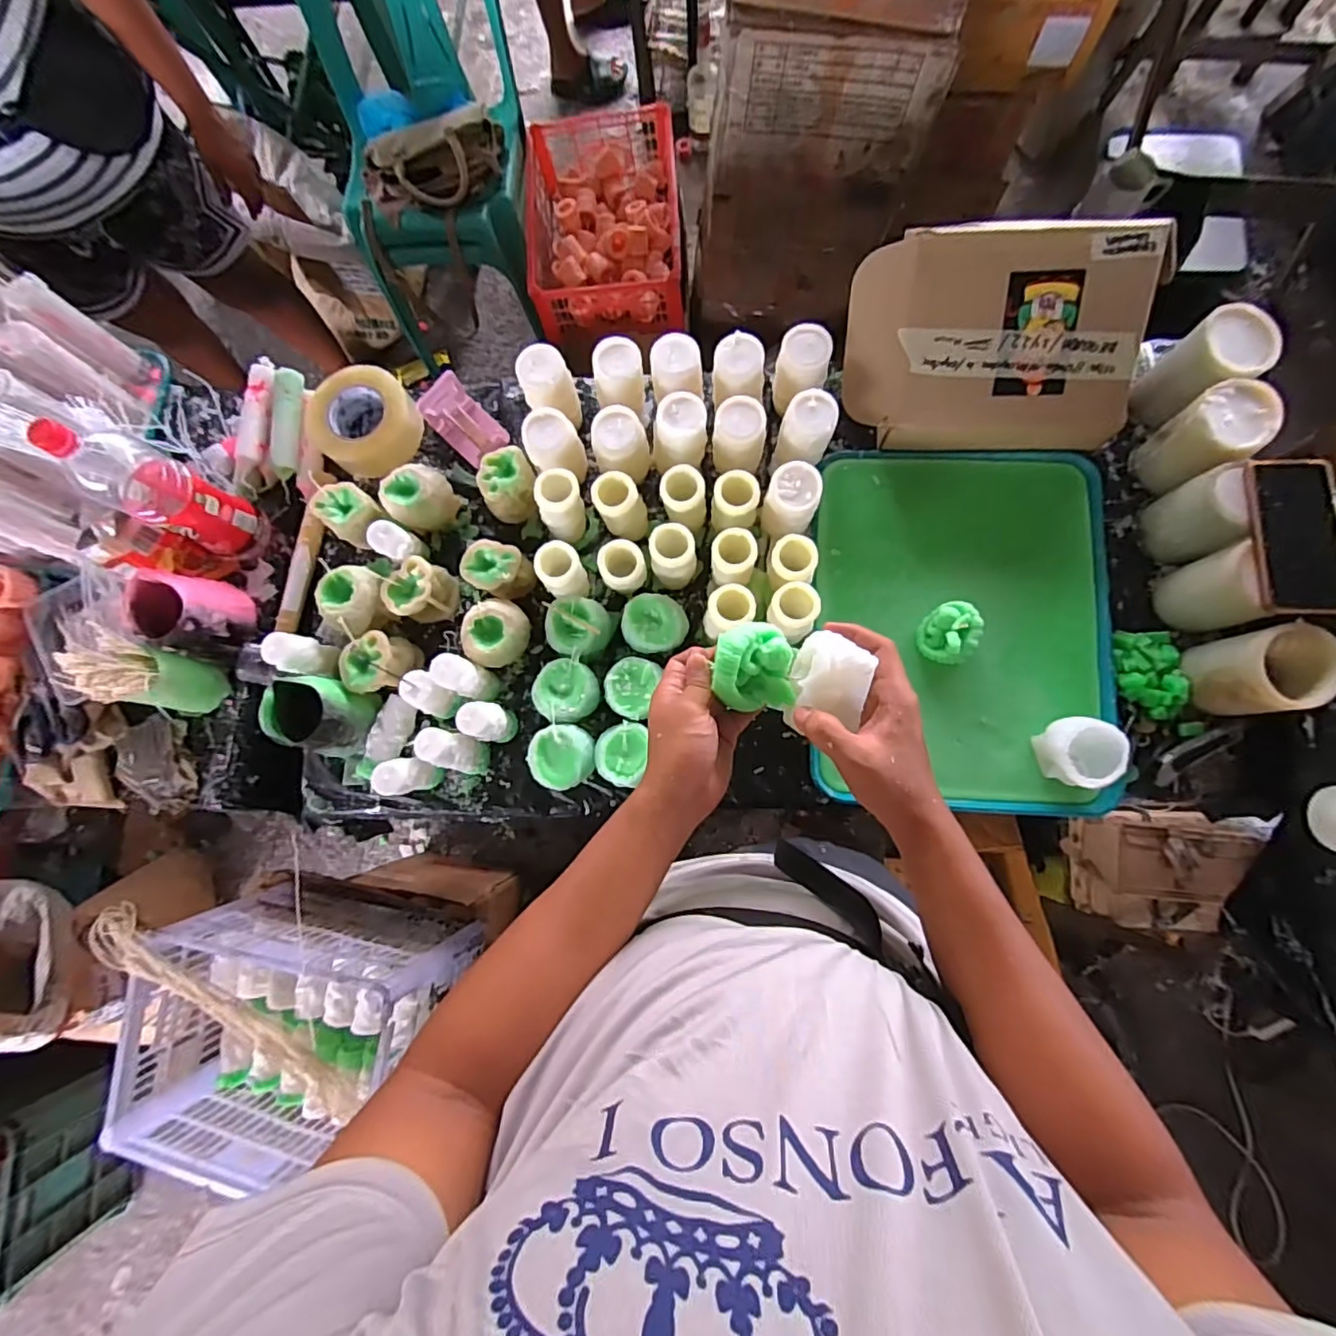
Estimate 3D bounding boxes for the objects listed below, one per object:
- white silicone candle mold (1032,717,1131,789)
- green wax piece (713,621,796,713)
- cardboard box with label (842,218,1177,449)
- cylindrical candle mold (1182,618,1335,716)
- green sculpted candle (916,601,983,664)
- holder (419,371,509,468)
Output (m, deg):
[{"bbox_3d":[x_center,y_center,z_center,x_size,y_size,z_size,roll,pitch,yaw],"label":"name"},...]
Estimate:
[{"bbox_3d":[0.448,0.092,0.644,0.062,0.070,0.076,-12,81,2],"label":"white silicone candle mold"},{"bbox_3d":[0.067,-0.002,0.455,0.059,0.038,0.064,-5,81,4],"label":"green wax piece"},{"bbox_3d":[0.368,-0.369,0.667,0.314,0.025,0.219,3,113,7],"label":"cardboard box with label"},{"bbox_3d":[0.632,0.004,0.633,0.085,0.101,0.081,-1,81,4],"label":"cylindrical candle mold"},{"bbox_3d":[0.328,-0.040,0.679,0.059,0.051,0.065,-28,80,0],"label":"green sculpted candle"},{"bbox_3d":[-0.266,-0.324,0.769,0.093,0.091,0.068,43,87,9],"label":"holder"}]

